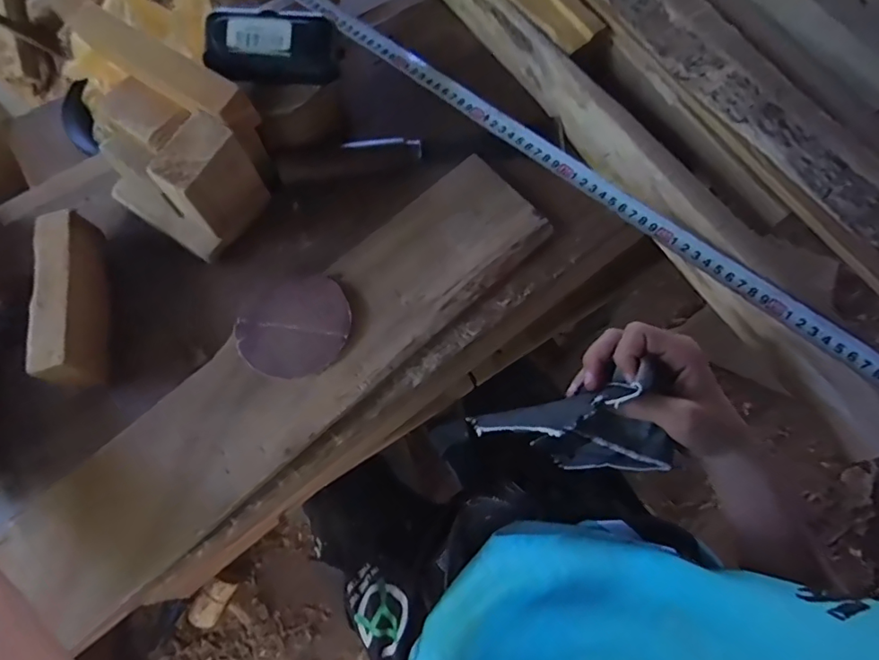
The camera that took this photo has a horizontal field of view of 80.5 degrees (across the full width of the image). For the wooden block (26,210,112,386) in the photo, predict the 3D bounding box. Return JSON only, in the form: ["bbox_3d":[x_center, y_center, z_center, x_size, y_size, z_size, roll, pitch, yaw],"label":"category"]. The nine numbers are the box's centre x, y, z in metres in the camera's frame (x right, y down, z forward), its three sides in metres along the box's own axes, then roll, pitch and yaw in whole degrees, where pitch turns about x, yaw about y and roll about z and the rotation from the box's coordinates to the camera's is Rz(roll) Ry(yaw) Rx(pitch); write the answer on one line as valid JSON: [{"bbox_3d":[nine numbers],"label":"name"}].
[{"bbox_3d":[-0.291,-0.023,0.411,0.030,0.056,0.144,-12,70,-6],"label":"wooden block"}]

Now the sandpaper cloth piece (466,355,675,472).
[{"bbox_3d":[0.088,0.063,0.327,0.125,0.051,0.054,-7,70,-4],"label":"sandpaper cloth piece"}]

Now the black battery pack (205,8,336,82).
[{"bbox_3d":[-0.135,-0.228,0.419,0.102,0.035,0.038,6,70,1],"label":"black battery pack"}]

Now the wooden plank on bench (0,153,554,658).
[{"bbox_3d":[-0.105,0.029,0.414,0.468,0.030,0.099,-41,75,-15],"label":"wooden plank on bench"}]

